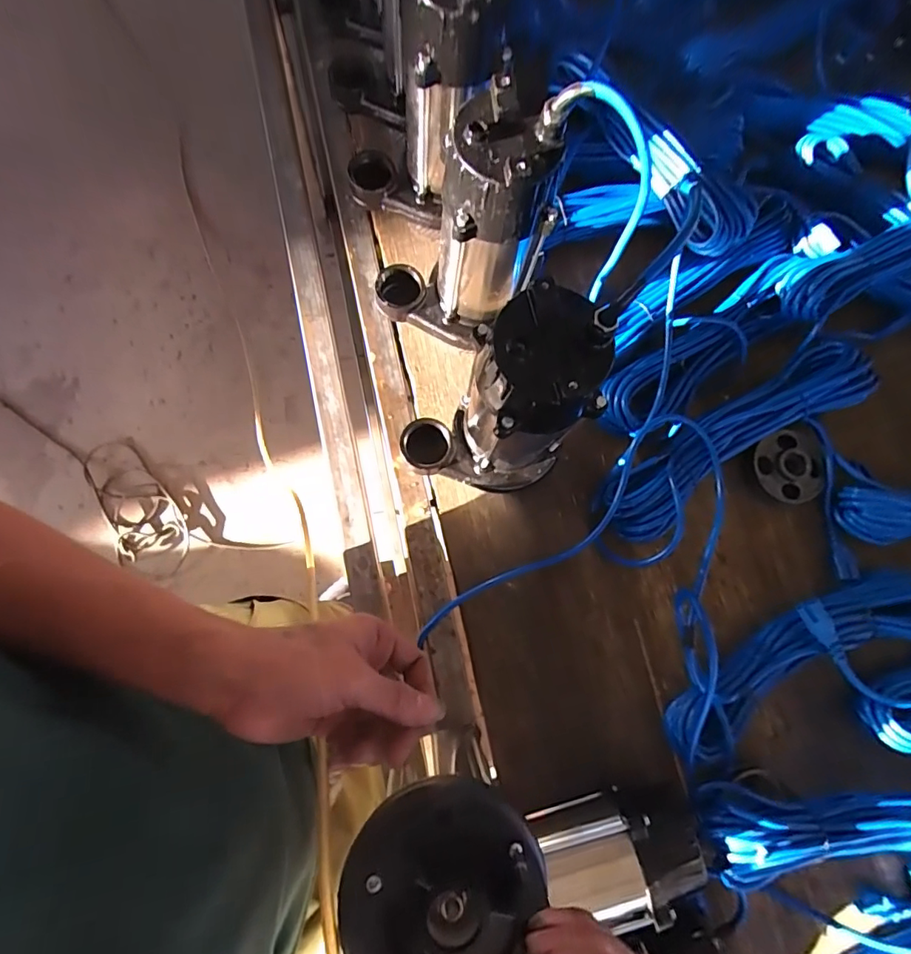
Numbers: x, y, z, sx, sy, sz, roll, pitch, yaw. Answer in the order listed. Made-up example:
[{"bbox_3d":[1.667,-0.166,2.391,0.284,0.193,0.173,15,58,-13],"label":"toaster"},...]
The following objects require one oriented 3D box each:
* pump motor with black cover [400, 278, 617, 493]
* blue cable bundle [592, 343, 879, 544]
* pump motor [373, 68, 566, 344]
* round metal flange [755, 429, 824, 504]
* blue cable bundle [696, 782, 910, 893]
[{"bbox_3d":[0.029,-0.050,0.438,0.144,0.232,0.101,-16,80,-7],"label":"pump motor with black cover"},{"bbox_3d":[0.323,-0.045,0.572,0.353,0.047,0.083,-30,82,-9],"label":"blue cable bundle"},{"bbox_3d":[0.000,-0.210,0.463,0.146,0.221,0.094,-13,79,-6],"label":"pump motor"},{"bbox_3d":[0.393,-0.010,0.592,0.068,0.018,0.084,-23,81,-8],"label":"round metal flange"},{"bbox_3d":[0.400,0.325,0.459,0.343,0.045,0.082,-3,78,-4],"label":"blue cable bundle"}]

